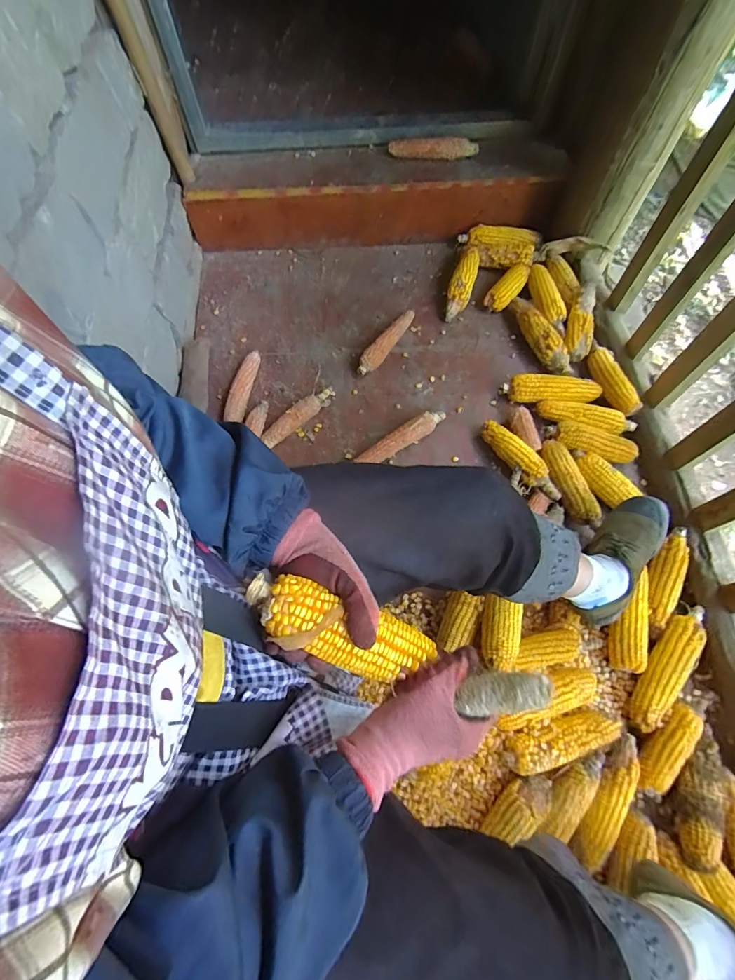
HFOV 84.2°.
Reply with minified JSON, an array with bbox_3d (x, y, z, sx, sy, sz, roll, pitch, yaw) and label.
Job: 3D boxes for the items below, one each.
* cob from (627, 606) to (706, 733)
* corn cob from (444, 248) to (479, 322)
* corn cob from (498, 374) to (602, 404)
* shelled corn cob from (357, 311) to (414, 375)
[{"bbox_3d":[0.506,0.293,0.687,0.053,0.044,0.231,35,74,16],"label":"cob"},{"bbox_3d":[0.229,-0.500,0.983,0.056,0.065,0.186,18,70,10],"label":"corn cob"},{"bbox_3d":[0.398,-0.214,0.880,0.205,0.056,0.055,2,68,5],"label":"corn cob"},{"bbox_3d":[0.047,-0.341,0.937,0.043,0.041,0.206,34,74,15],"label":"shelled corn cob"}]

